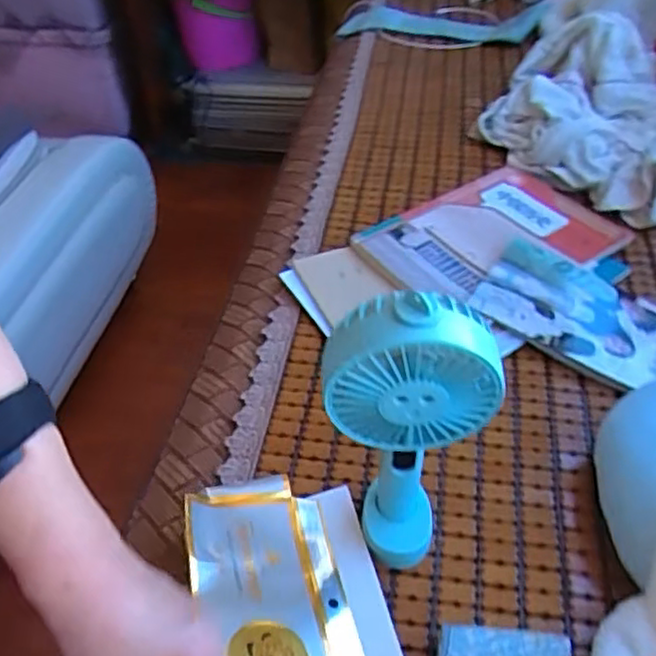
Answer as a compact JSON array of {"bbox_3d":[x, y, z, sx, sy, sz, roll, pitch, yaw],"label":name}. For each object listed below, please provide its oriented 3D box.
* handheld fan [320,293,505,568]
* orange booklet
[{"bbox_3d":[0.053,0.078,0.449,0.096,0.236,0.052,10,46,14],"label":"handheld fan"},{"bbox_3d":[0.184,-0.102,0.771,0.269,0.015,0.183,-25,50,-21],"label":"orange booklet"}]

